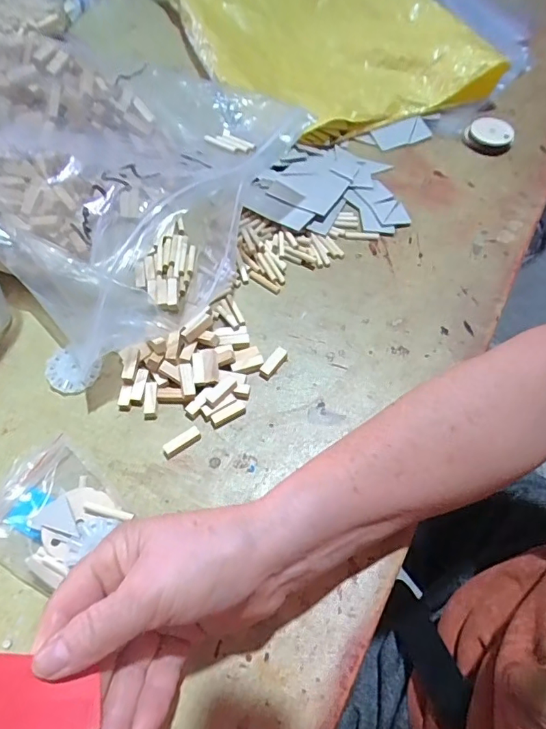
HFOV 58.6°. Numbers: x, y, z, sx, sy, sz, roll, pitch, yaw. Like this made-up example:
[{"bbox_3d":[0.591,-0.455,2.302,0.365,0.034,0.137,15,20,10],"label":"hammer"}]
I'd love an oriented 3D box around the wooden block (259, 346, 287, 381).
[{"bbox_3d":[0.000,-0.001,0.369,0.010,0.008,0.027,34,65,17],"label":"wooden block"}]

